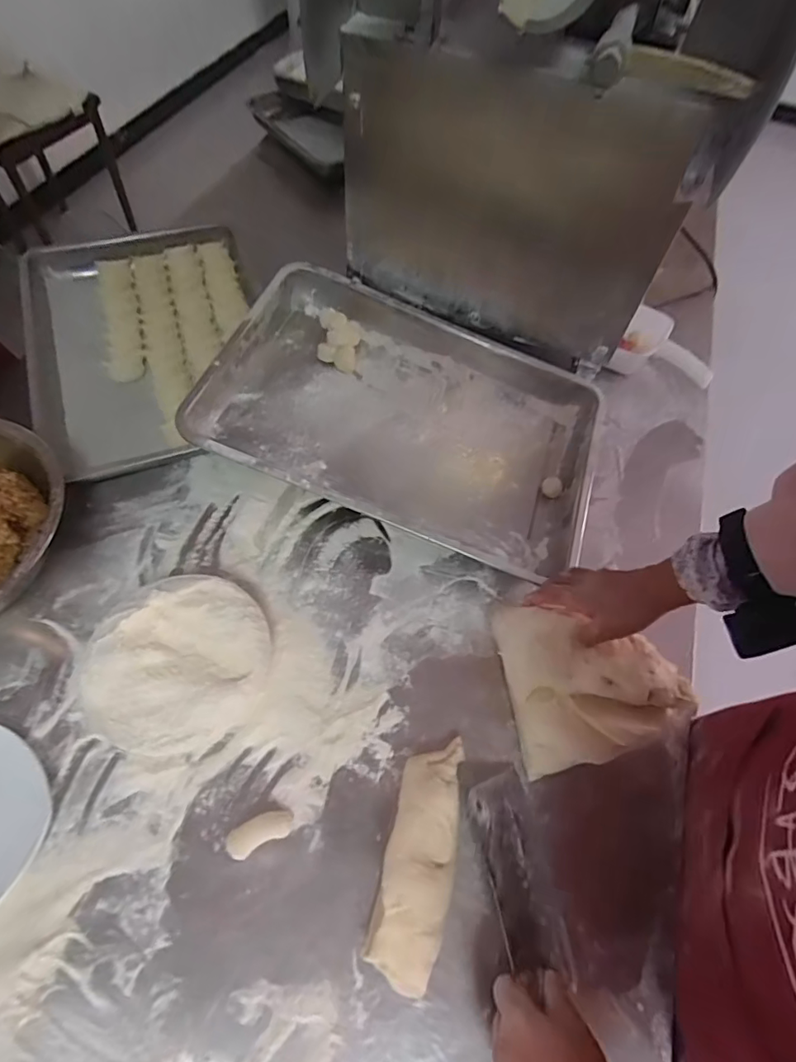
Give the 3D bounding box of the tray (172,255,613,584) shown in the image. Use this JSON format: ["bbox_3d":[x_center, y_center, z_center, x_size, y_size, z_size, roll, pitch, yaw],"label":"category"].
[{"bbox_3d":[0.019,-0.151,0.690,0.493,0.063,0.347,21,62,-4],"label":"tray"}]

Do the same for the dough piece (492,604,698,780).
[{"bbox_3d":[0.194,0.141,0.518,0.162,0.072,0.157,-8,61,-8],"label":"dough piece"}]

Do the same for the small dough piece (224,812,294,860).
[{"bbox_3d":[-0.127,0.279,0.478,0.059,0.017,0.025,-23,64,-16],"label":"small dough piece"}]

